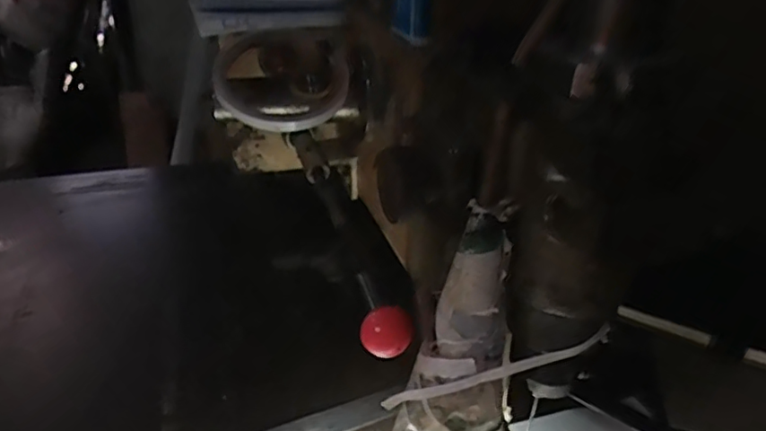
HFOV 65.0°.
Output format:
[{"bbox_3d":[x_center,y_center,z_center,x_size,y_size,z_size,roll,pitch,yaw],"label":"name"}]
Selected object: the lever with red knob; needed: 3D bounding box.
[{"bbox_3d":[-0.033,0.000,0.435,0.026,0.038,0.271,-5,28,-17],"label":"lever with red knob"}]

